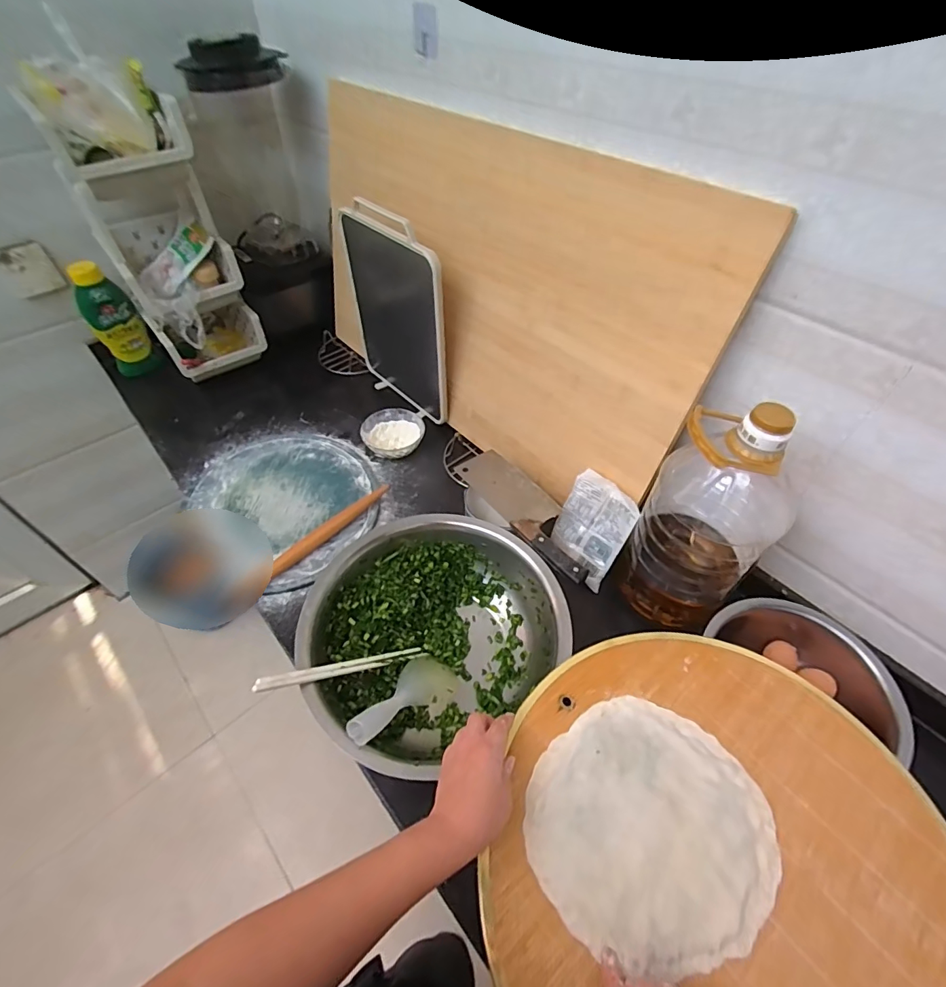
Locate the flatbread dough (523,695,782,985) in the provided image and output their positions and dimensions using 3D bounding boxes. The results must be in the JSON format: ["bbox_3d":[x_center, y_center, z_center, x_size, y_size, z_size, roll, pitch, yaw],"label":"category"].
[{"bbox_3d":[0.173,0.322,0.455,0.223,0.016,0.211,-30,56,-24],"label":"flatbread dough"}]

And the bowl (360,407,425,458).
[{"bbox_3d":[-0.157,-0.114,0.933,0.119,0.053,0.112,1,50,-1],"label":"bowl"}]

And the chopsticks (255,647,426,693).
[{"bbox_3d":[-0.157,0.218,0.584,0.222,0.017,0.020,6,39,-44],"label":"chopsticks"}]

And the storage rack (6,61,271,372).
[{"bbox_3d":[-0.666,-0.550,0.957,0.356,0.586,0.220,31,55,32],"label":"storage rack"}]

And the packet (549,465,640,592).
[{"bbox_3d":[0.185,0.055,0.734,0.019,0.157,0.114,-3,34,-48],"label":"packet"}]

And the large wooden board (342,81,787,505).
[{"bbox_3d":[-0.017,-0.342,0.817,0.034,0.488,0.888,-25,50,-37],"label":"large wooden board"}]

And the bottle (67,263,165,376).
[{"bbox_3d":[-0.809,-0.385,1.055,0.098,0.258,0.076,-30,56,-24],"label":"bottle"}]

